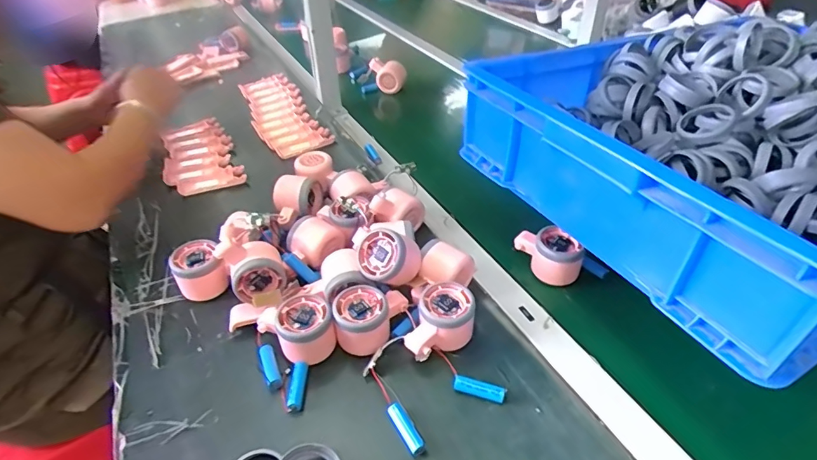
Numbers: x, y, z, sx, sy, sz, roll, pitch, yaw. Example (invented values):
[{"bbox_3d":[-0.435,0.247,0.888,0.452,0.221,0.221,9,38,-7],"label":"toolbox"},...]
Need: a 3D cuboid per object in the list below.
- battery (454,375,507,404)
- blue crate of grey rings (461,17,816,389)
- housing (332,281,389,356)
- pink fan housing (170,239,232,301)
[{"bbox_3d":[0.070,0.157,0.459,0.049,0.016,0.013,8,42,15],"label":"battery"},{"bbox_3d":[0.395,-0.121,0.528,0.540,0.122,0.389,-20,43,-20],"label":"blue crate of grey rings"},{"bbox_3d":[-0.048,0.099,0.501,0.055,0.050,0.060,-4,40,1],"label":"housing"},{"bbox_3d":[-0.249,0.051,0.562,0.055,0.056,0.050,-25,44,-22],"label":"pink fan housing"}]

